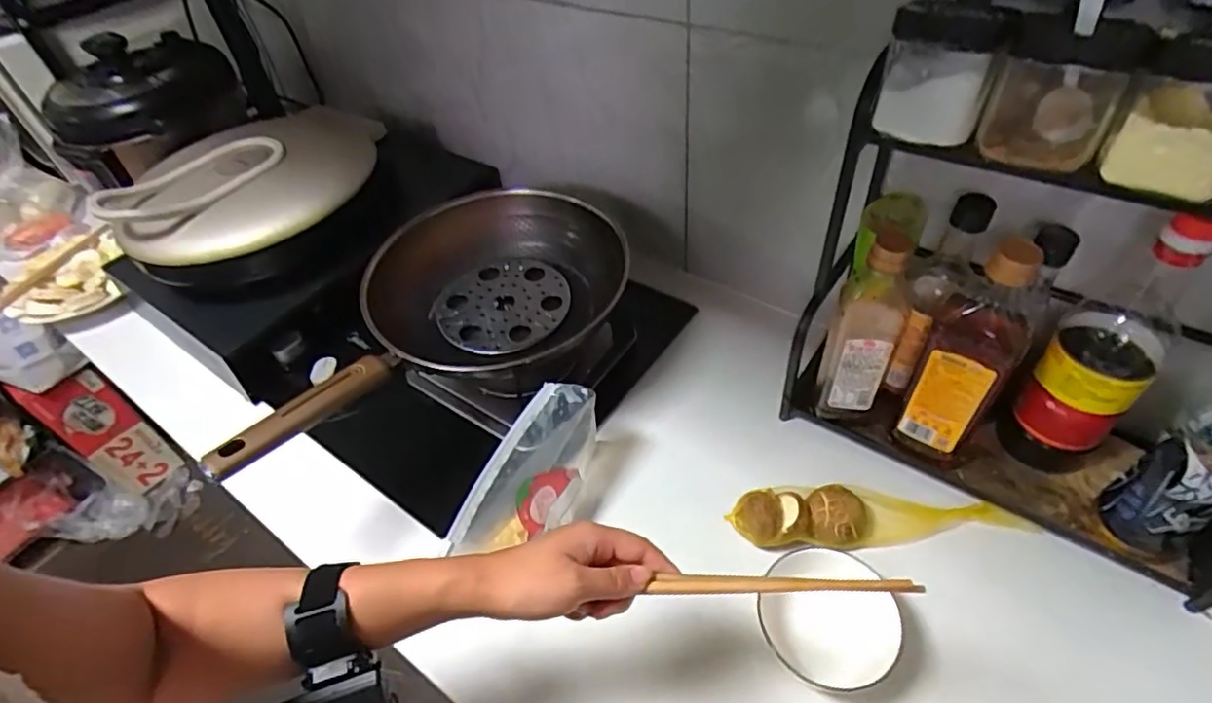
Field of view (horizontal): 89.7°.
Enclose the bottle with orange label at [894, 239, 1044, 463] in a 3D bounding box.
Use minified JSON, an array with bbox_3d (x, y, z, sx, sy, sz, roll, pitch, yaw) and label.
[{"bbox_3d":[0.339,0.010,0.574,0.078,0.269,0.075,34,59,32],"label":"bottle with orange label"}]

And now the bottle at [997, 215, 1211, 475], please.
[{"bbox_3d":[0.449,0.004,0.546,0.082,0.279,0.079,-33,52,-21],"label":"bottle"}]

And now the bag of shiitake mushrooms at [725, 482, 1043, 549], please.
[{"bbox_3d":[0.267,0.159,0.607,0.283,0.040,0.070,-8,47,0],"label":"bag of shiitake mushrooms"}]

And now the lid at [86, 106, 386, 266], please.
[{"bbox_3d":[-0.487,-0.236,0.840,0.324,0.070,0.294,-9,47,-1],"label":"lid"}]

